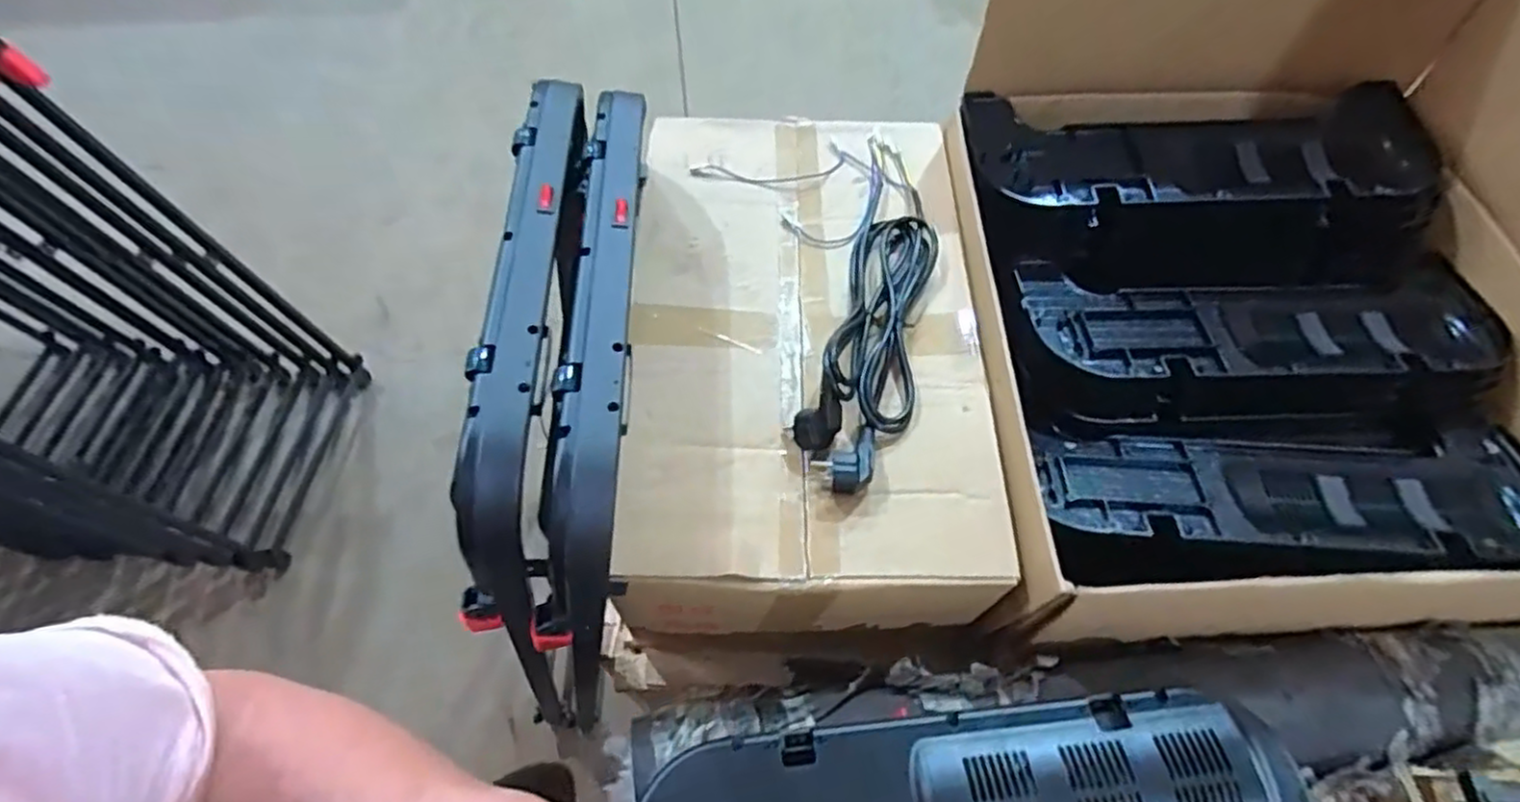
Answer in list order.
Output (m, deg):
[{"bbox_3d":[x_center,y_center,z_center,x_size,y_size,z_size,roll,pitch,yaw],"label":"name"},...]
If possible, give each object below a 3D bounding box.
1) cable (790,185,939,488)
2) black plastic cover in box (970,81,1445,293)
[{"bbox_3d":[0.116,-0.082,0.667,0.094,0.049,0.363,15,61,8],"label":"cable"},{"bbox_3d":[0.475,-0.229,0.774,0.473,0.094,0.224,-1,60,-1],"label":"black plastic cover in box"}]

